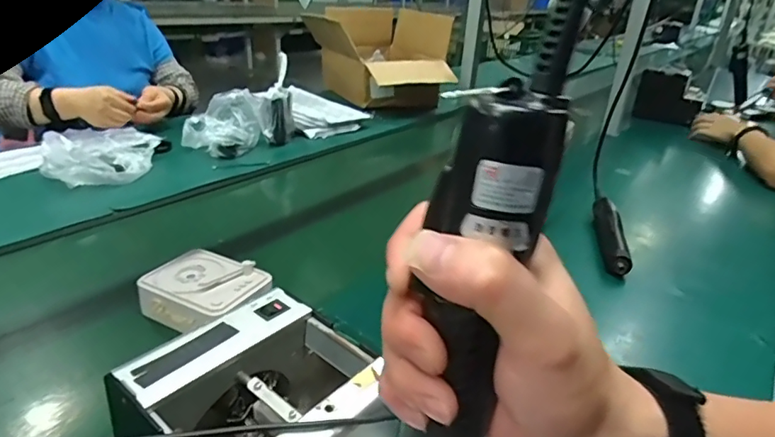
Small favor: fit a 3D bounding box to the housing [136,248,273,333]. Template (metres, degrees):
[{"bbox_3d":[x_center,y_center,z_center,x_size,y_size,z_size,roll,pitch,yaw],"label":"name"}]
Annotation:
[{"bbox_3d":[-0.209,0.083,0.592,0.119,0.043,0.104,16,28,23],"label":"housing"}]

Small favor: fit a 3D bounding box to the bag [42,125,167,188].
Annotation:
[{"bbox_3d":[-0.514,-0.129,0.942,0.154,0.083,0.212,-2,26,-12],"label":"bag"}]

